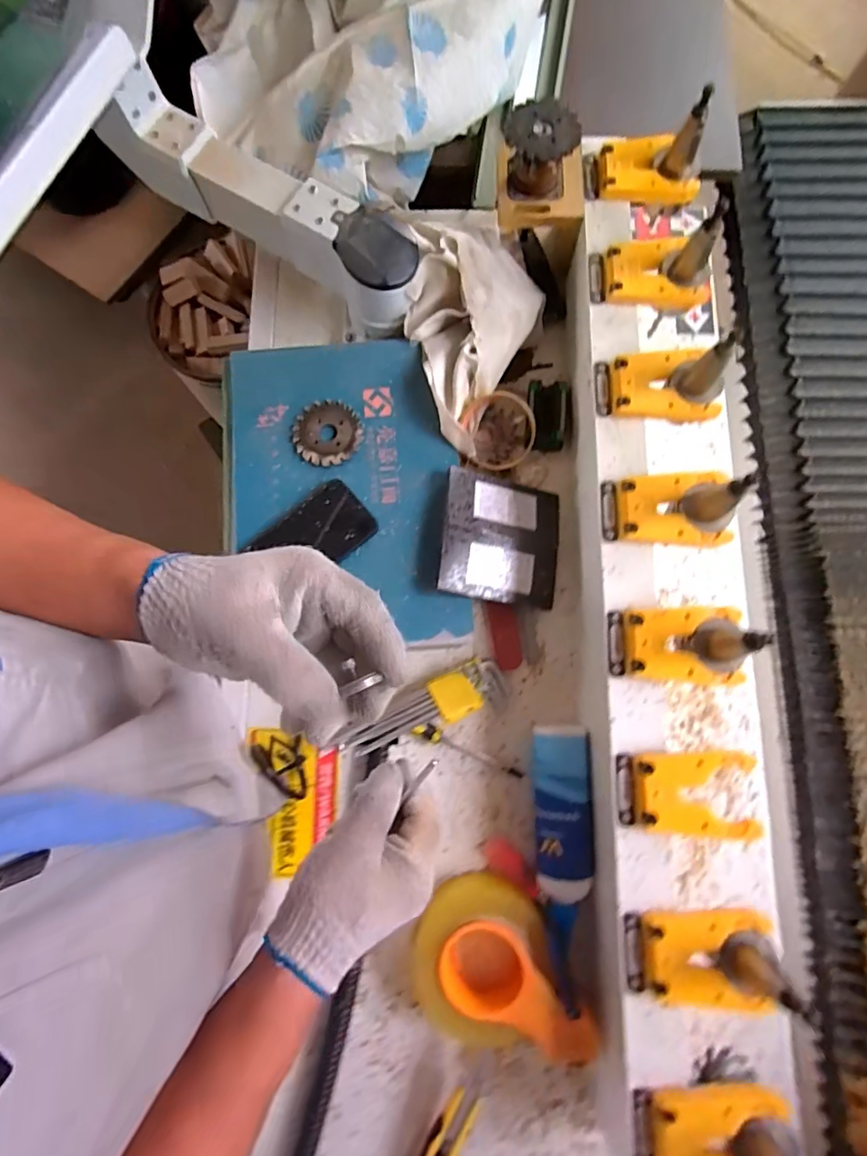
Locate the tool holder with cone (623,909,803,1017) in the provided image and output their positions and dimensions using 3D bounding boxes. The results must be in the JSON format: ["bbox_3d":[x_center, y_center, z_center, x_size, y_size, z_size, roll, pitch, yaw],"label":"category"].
[{"bbox_3d":[0.214,0.300,0.411,0.114,0.077,0.069,-2,80,1],"label":"tool holder with cone"}]

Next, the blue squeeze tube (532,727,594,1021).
[{"bbox_3d":[0.124,0.267,0.520,0.056,0.038,0.241,1,80,1],"label":"blue squeeze tube"}]

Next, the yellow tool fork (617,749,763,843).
[{"bbox_3d":[0.215,0.182,0.452,0.108,0.022,0.067,1,80,1],"label":"yellow tool fork"}]

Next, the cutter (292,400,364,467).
[{"bbox_3d":[-0.118,-0.162,0.597,0.075,0.008,0.075,0,80,1],"label":"cutter"}]

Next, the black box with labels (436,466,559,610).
[{"bbox_3d":[0.074,-0.041,0.580,0.135,0.015,0.132,10,75,-19],"label":"black box with labels"}]

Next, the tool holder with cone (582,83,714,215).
[{"bbox_3d":[0.220,-0.438,0.553,0.117,0.097,0.069,3,80,2],"label":"tool holder with cone"}]

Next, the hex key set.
[{"bbox_3d":[-0.009,0.139,0.562,0.174,0.031,0.046,-26,80,-4],"label":"hex key set"}]

